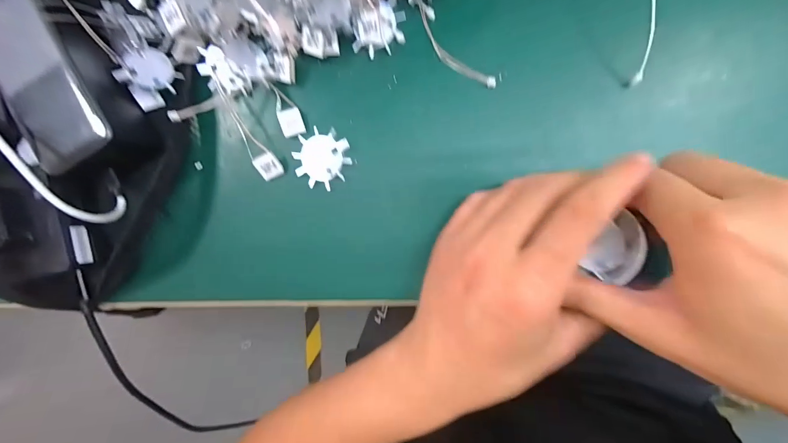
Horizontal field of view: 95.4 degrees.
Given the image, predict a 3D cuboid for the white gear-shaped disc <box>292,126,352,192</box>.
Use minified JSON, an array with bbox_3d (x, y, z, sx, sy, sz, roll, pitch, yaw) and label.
[{"bbox_3d":[-0.050,-0.044,0.251,0.039,0.006,0.039,0,91,8],"label":"white gear-shaped disc"}]

